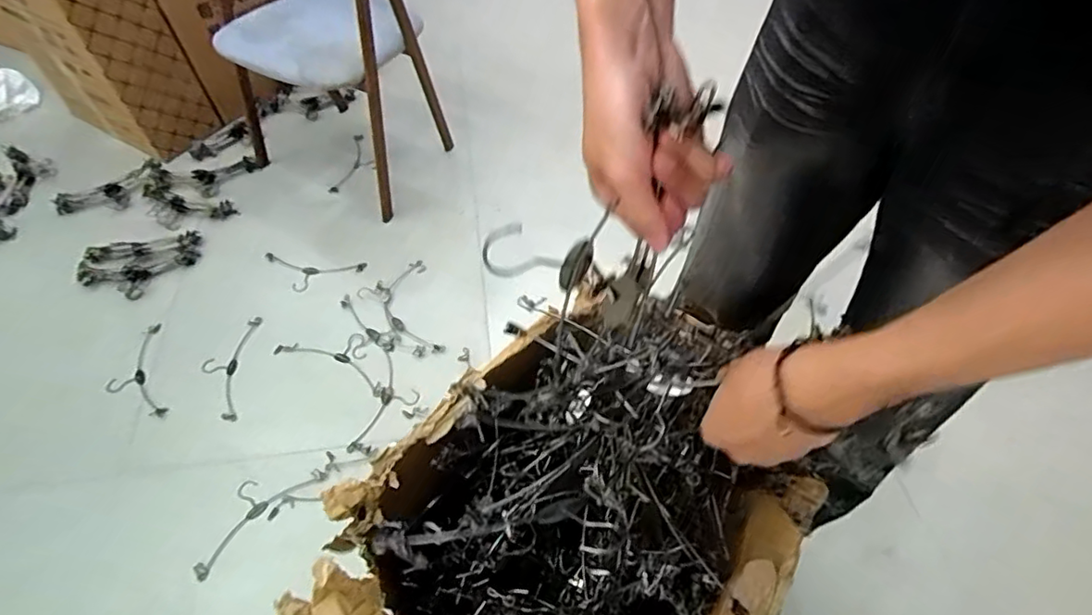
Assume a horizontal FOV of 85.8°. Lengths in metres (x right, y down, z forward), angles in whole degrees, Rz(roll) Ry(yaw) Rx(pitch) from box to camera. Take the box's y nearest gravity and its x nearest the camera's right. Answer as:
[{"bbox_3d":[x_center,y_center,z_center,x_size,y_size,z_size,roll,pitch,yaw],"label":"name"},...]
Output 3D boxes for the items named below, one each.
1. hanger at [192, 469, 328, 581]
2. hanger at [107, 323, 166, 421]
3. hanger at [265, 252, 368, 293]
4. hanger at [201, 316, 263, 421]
[{"bbox_3d":[-0.580,0.395,1.160,0.112,0.020,0.274,35,61,26],"label":"hanger"},{"bbox_3d":[-0.941,0.157,1.347,0.120,0.017,0.249,-19,53,-12],"label":"hanger"},{"bbox_3d":[-0.608,-0.085,1.522,0.261,0.029,0.106,4,52,5],"label":"hanger"},{"bbox_3d":[-0.739,0.136,1.357,0.103,0.015,0.262,-3,52,0],"label":"hanger"}]

